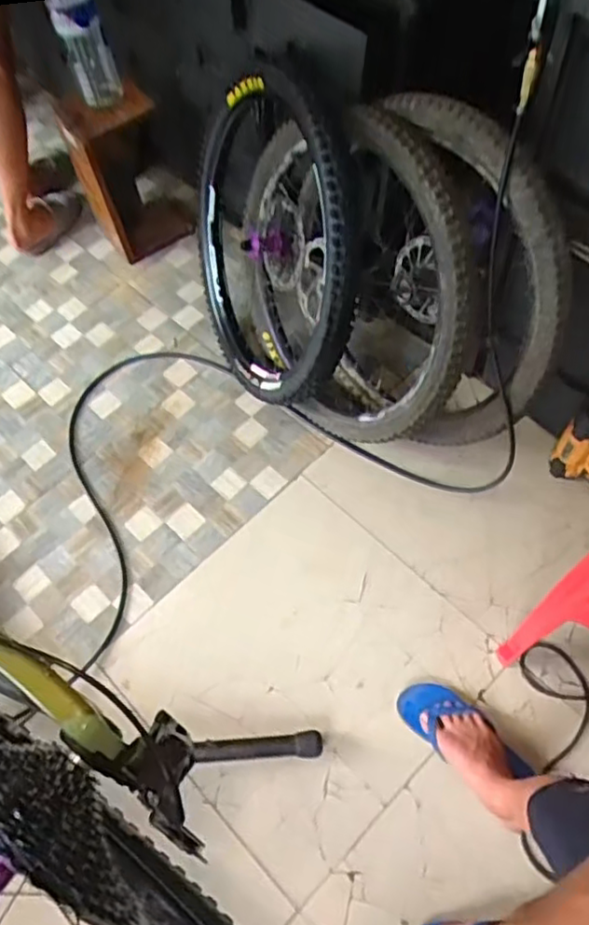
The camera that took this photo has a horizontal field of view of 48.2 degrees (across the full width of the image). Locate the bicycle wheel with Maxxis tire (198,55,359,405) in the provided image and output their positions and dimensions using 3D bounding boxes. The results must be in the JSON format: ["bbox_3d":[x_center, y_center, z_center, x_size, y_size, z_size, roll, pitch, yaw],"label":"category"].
[{"bbox_3d":[-0.050,-0.480,1.428,0.112,0.659,0.679,-10,34,-26],"label":"bicycle wheel with Maxxis tire"}]

